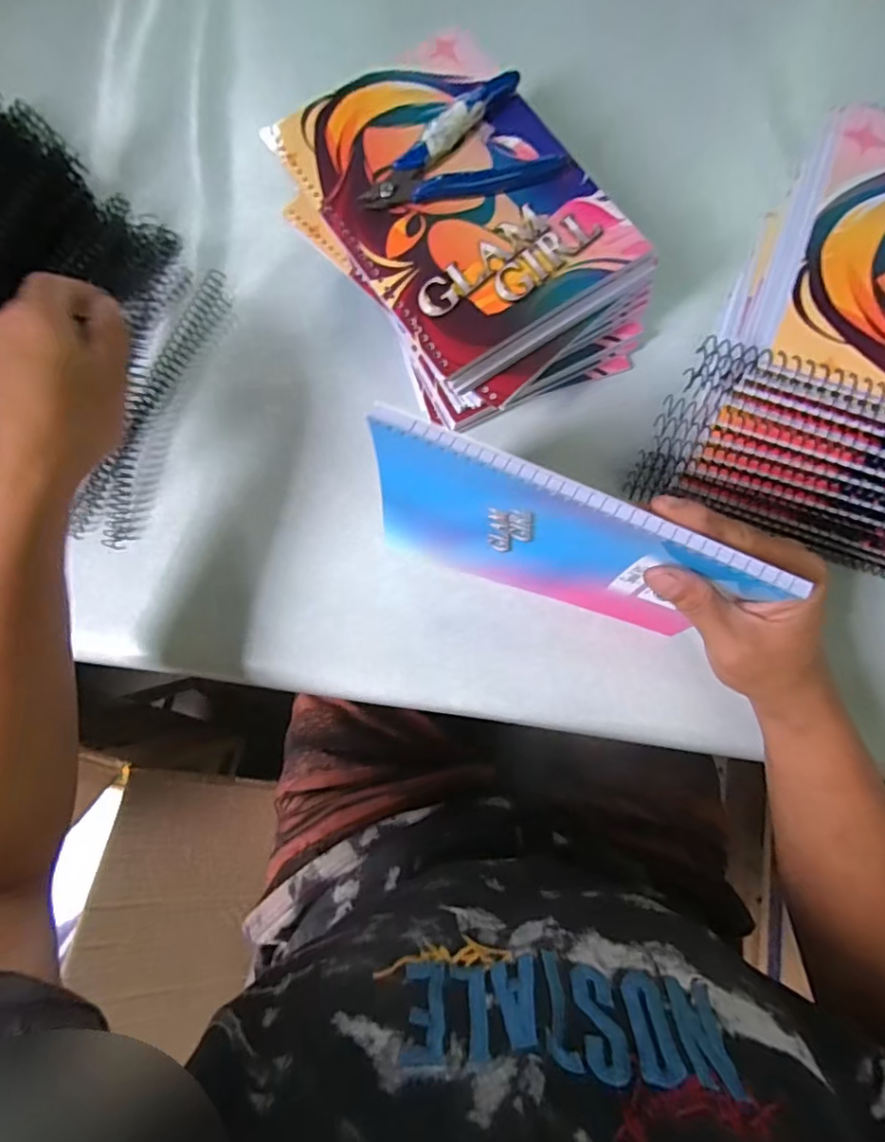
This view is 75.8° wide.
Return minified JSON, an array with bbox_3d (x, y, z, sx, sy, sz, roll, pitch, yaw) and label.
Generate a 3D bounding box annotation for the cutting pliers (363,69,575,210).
[{"bbox_3d":[0.009,-0.237,0.328,0.115,0.013,0.063,-33,81,-5],"label":"cutting pliers"}]

